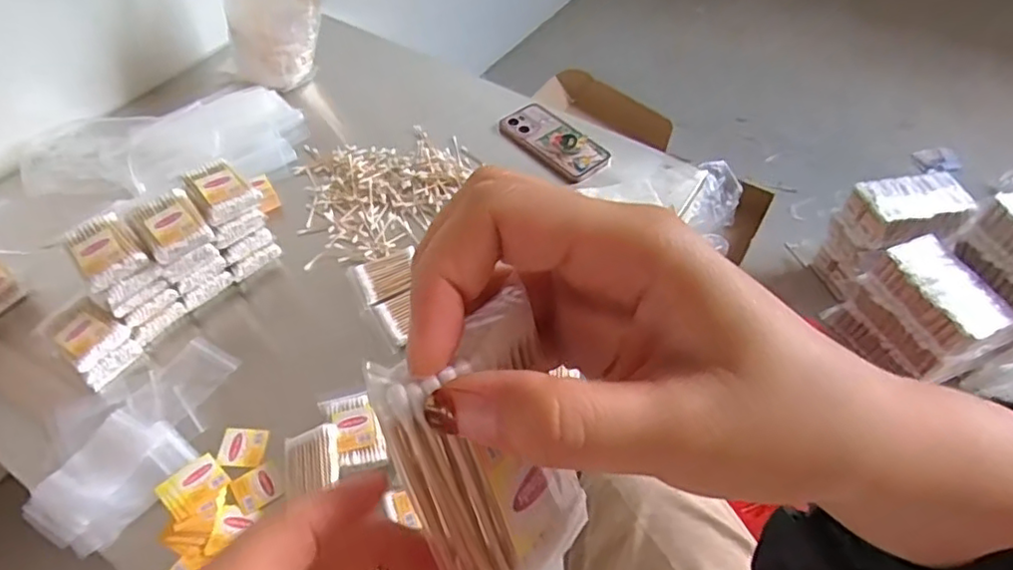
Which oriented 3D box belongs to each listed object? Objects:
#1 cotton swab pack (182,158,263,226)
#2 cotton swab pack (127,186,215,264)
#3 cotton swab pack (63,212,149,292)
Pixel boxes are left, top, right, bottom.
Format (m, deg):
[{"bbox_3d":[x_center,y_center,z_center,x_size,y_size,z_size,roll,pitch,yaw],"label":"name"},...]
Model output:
[{"bbox_3d":[-0.310,-0.104,0.680,0.058,0.021,0.073,-36,61,-25],"label":"cotton swab pack"},{"bbox_3d":[-0.343,-0.062,0.643,0.058,0.023,0.072,-33,60,-24],"label":"cotton swab pack"},{"bbox_3d":[-0.398,-0.035,0.624,0.056,0.023,0.071,-36,61,-25],"label":"cotton swab pack"}]

